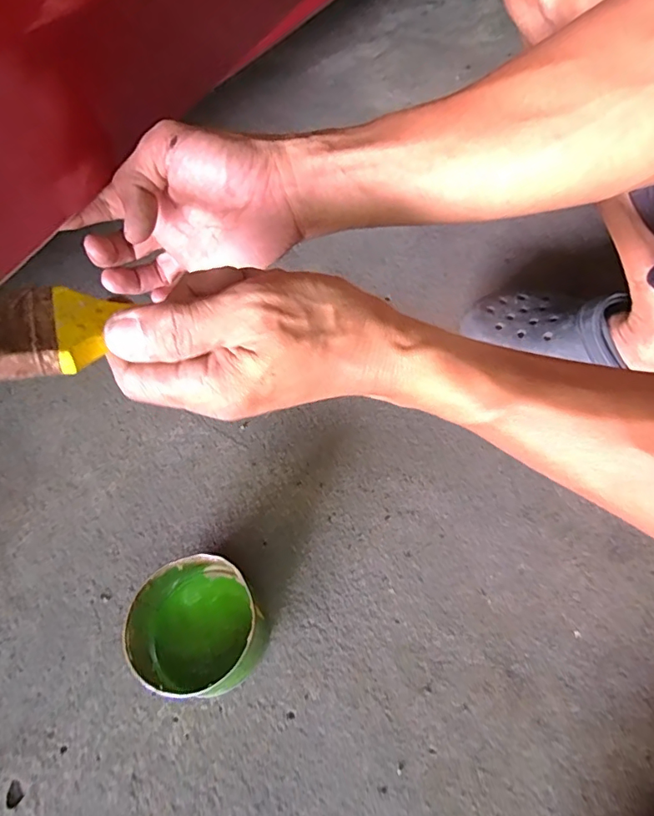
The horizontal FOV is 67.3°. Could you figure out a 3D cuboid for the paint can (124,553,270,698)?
[{"bbox_3d":[-0.106,0.179,0.405,0.097,0.066,0.098,-2,59,3],"label":"paint can"}]

